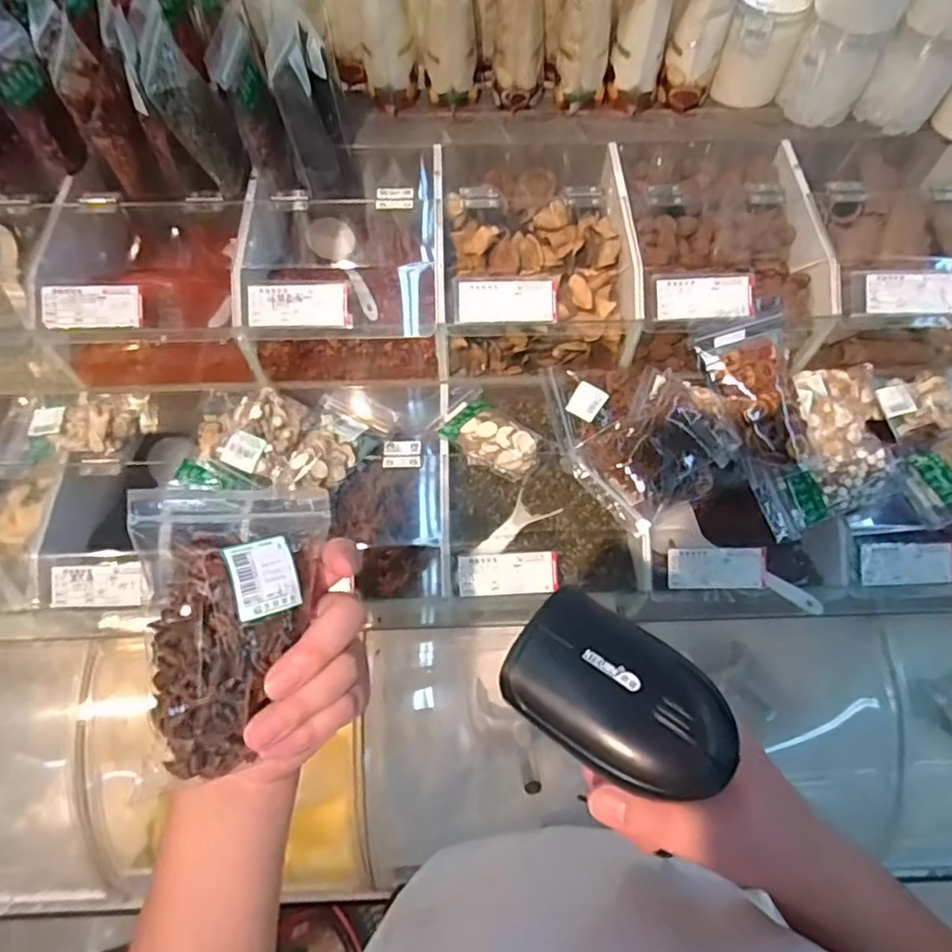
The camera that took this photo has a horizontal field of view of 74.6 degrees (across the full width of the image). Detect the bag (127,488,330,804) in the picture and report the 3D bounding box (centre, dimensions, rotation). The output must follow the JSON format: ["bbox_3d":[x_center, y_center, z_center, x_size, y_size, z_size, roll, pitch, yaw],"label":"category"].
[{"bbox_3d":[-0.112,0.072,0.300,0.086,0.024,0.130,-2,86,-28],"label":"bag"}]

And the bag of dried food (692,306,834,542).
[{"bbox_3d":[0.286,-0.047,0.608,0.085,0.038,0.211,-18,91,-10],"label":"bag of dried food"}]

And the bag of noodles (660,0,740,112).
[{"bbox_3d":[0.249,-0.507,0.652,0.055,0.187,0.098,19,64,9],"label":"bag of noodles"}]

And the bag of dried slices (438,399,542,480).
[{"bbox_3d":[0.018,-0.040,0.637,0.059,0.032,0.100,-41,70,-20],"label":"bag of dried slices"}]

